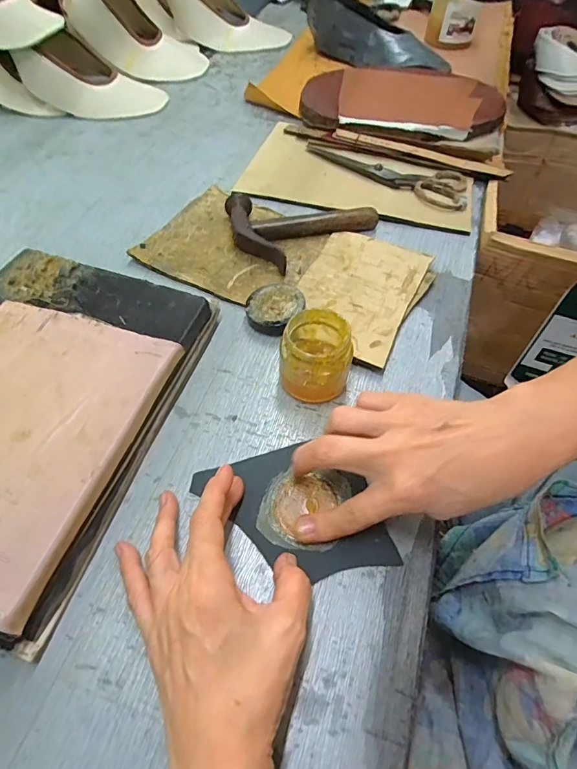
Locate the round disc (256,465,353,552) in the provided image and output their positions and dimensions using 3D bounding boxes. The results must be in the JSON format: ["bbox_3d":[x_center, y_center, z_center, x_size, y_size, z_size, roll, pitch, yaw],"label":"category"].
[{"bbox_3d":[0.011,0.091,0.325,0.059,0.004,0.063,0,56,0],"label":"round disc"}]

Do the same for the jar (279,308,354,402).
[{"bbox_3d":[0.024,-0.025,0.366,0.057,0.057,0.065,16,57,10],"label":"jar"}]

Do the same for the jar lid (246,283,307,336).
[{"bbox_3d":[-0.014,-0.075,0.428,0.052,0.019,0.055,0,56,0],"label":"jar lid"}]

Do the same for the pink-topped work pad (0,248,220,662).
[{"bbox_3d":[-0.204,0.015,0.349,0.208,0.048,0.294,16,57,10],"label":"pink-topped work pad"}]

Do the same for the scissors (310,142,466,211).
[{"bbox_3d":[0.131,-0.290,0.575,0.232,0.006,0.078,30,61,18],"label":"scissors"}]

